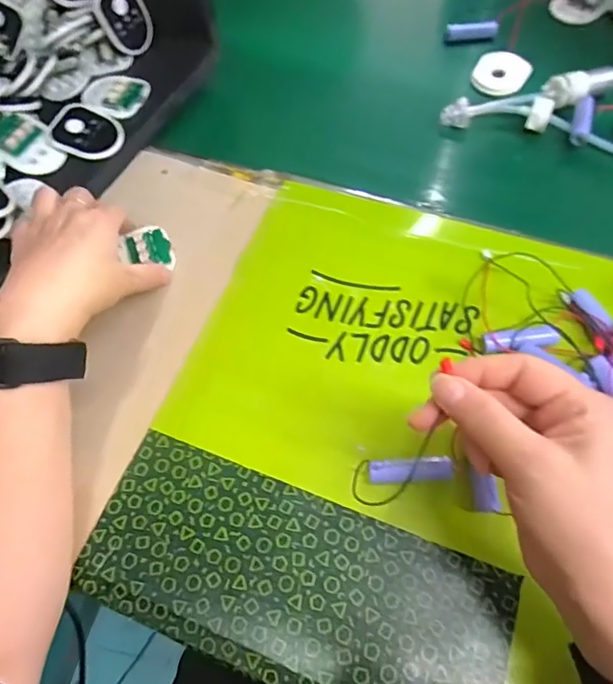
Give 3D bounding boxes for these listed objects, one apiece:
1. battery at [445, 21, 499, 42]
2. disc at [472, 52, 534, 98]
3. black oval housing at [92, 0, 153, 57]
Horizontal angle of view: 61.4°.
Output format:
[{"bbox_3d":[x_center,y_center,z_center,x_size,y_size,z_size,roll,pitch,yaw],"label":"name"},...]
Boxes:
[{"bbox_3d":[0.174,-0.328,0.546,0.052,0.017,0.015,2,61,5],"label":"battery"},{"bbox_3d":[0.194,-0.268,0.514,0.050,0.012,0.052,-2,61,3],"label":"disc"},{"bbox_3d":[-0.176,-0.311,0.496,0.015,0.060,0.052,21,55,36],"label":"black oval housing"}]

